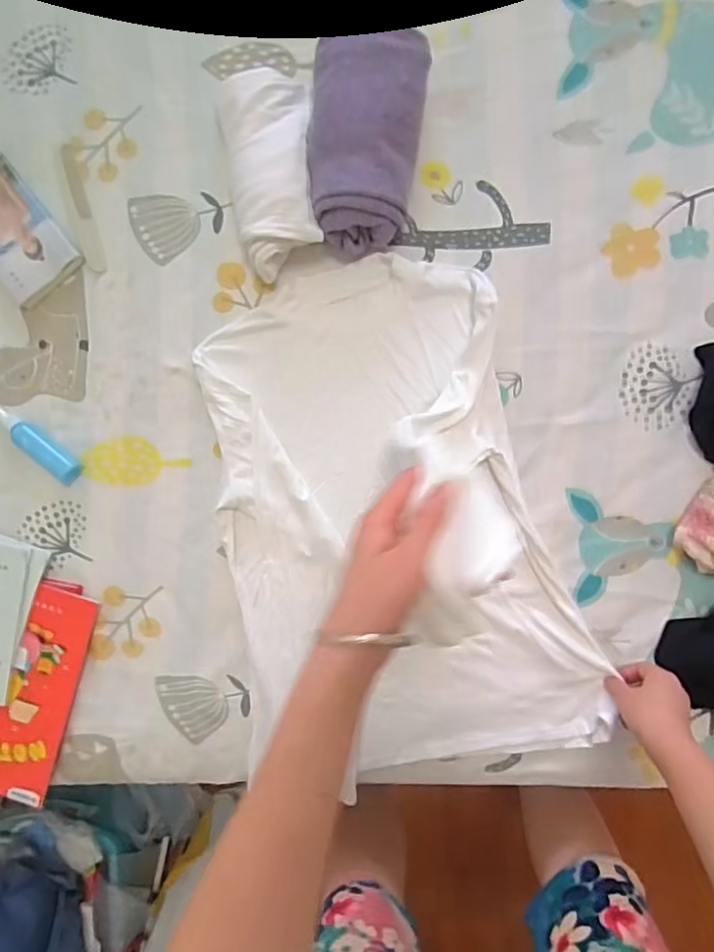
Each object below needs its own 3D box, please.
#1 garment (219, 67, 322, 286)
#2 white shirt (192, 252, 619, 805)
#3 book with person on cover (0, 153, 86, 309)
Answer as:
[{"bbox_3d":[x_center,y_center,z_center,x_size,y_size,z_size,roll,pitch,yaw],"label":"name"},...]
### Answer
[{"bbox_3d":[-0.097,-0.338,0.649,0.096,0.065,0.221,-6,90,6],"label":"garment"},{"bbox_3d":[0.038,0.042,0.663,0.388,0.048,0.575,-8,90,6],"label":"white shirt"},{"bbox_3d":[-0.416,-0.298,0.704,0.095,0.022,0.172,-37,87,5],"label":"book with person on cover"}]

